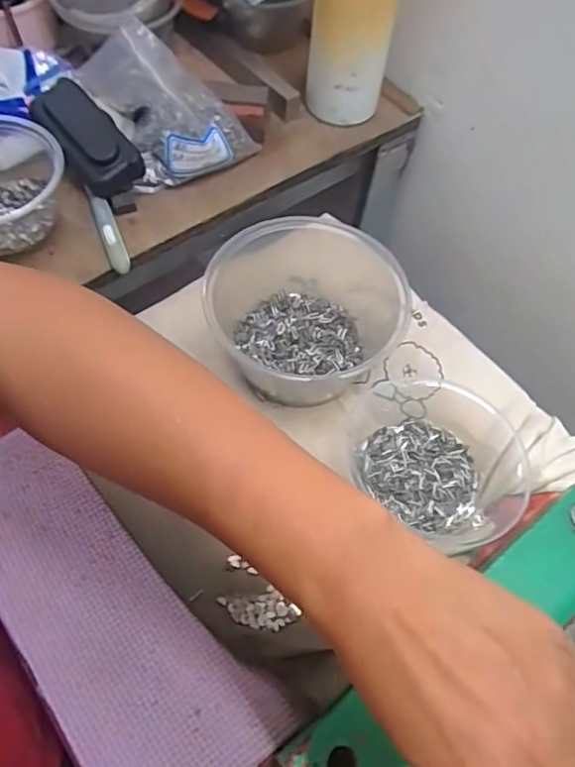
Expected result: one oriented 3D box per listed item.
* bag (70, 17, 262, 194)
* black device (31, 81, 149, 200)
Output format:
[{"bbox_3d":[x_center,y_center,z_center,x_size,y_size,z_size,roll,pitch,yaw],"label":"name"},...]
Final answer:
[{"bbox_3d":[-0.098,-0.241,0.479,0.110,0.090,0.120,-28,67,-18],"label":"bag"},{"bbox_3d":[-0.165,-0.203,0.468,0.051,0.029,0.102,-36,89,-21],"label":"black device"}]

